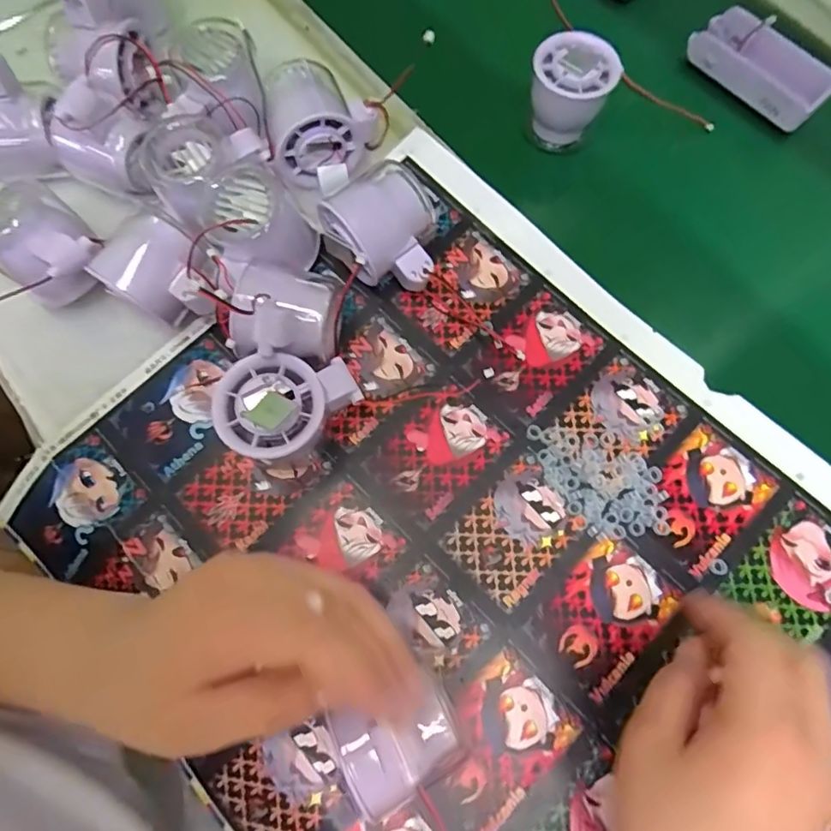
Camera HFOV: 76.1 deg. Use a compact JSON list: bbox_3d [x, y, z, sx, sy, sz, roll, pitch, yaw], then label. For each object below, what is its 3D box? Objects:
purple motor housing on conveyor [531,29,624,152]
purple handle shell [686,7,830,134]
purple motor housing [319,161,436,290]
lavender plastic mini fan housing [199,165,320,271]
[{"bbox_3d":[0.114,-0.236,0.401,0.057,0.074,0.053,0,73,1],"label":"purple motor housing on conveyor"},{"bbox_3d":[0.272,-0.275,0.415,0.049,0.030,0.110,-42,77,-11],"label":"purple handle shell"},{"bbox_3d":[-0.019,-0.115,0.343,0.062,0.056,0.079,-35,75,-10],"label":"purple motor housing"},{"bbox_3d":[-0.100,-0.124,0.337,0.064,0.049,0.056,-18,76,-6],"label":"lavender plastic mini fan housing"}]

